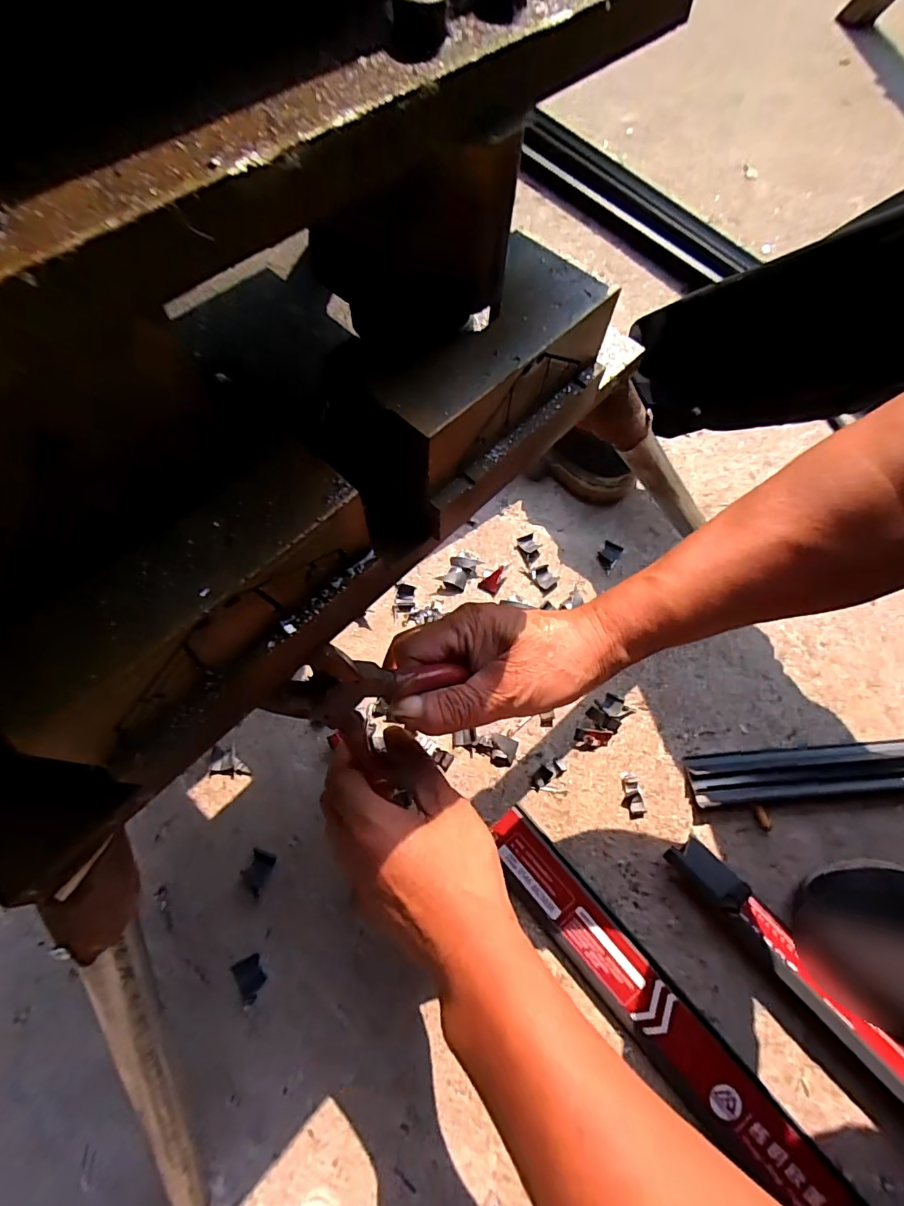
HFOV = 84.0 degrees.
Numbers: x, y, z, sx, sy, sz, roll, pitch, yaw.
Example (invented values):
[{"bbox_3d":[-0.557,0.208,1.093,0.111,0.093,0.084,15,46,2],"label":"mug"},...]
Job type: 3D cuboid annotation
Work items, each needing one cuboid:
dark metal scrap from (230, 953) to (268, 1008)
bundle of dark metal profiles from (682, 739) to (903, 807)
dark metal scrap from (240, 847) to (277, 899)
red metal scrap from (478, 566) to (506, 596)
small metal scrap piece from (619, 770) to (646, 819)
[{"bbox_3d":[-0.167,0.312,0.416,0.023,0.004,0.033,-29,69,-14],"label":"dark metal scrap"},{"bbox_3d":[0.388,0.163,0.481,0.316,0.029,0.056,-3,65,-3],"label":"bundle of dark metal profiles"},{"bbox_3d":[-0.172,0.237,0.443,0.023,0.005,0.033,21,66,8],"label":"dark metal scrap"},{"bbox_3d":[0.046,-0.027,0.563,0.022,0.016,0.029,28,67,11],"label":"red metal scrap"},{"bbox_3d":[0.171,0.183,0.480,0.020,0.004,0.042,-7,65,-5],"label":"small metal scrap piece"}]

